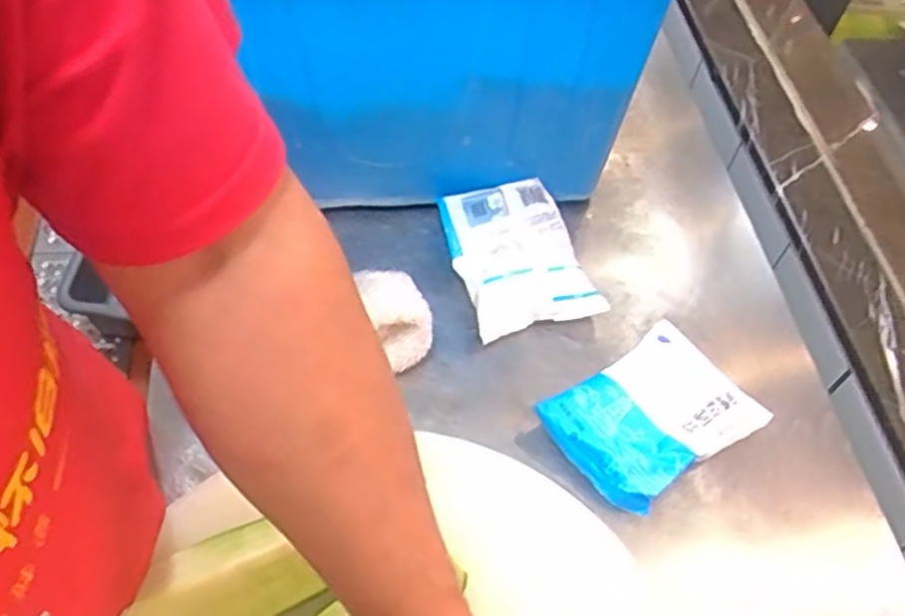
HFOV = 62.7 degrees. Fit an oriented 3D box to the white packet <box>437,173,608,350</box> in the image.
[{"bbox_3d":[0.061,-0.049,0.710,0.115,0.046,0.153,-15,58,-15],"label":"white packet"}]

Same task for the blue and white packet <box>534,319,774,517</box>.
[{"bbox_3d":[0.170,0.091,0.634,0.169,0.036,0.123,-31,63,-24],"label":"blue and white packet"}]

